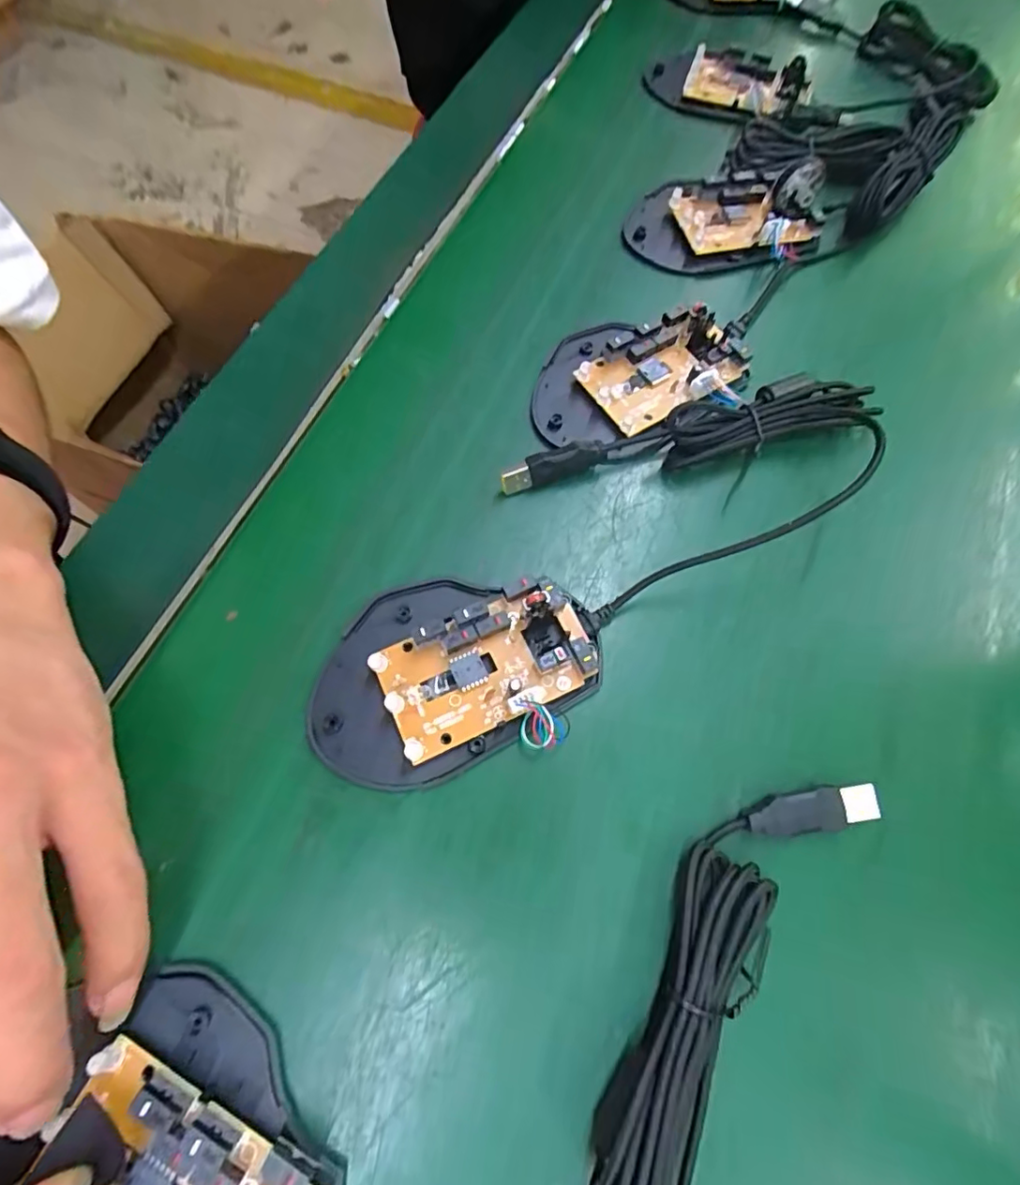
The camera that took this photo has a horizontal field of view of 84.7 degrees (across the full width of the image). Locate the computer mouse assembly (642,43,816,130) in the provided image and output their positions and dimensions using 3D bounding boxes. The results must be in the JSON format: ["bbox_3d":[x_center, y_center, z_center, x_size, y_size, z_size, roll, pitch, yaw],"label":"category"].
[{"bbox_3d":[0.136,-0.325,0.357,0.102,0.019,0.055,25,73,10],"label":"computer mouse assembly"}]

